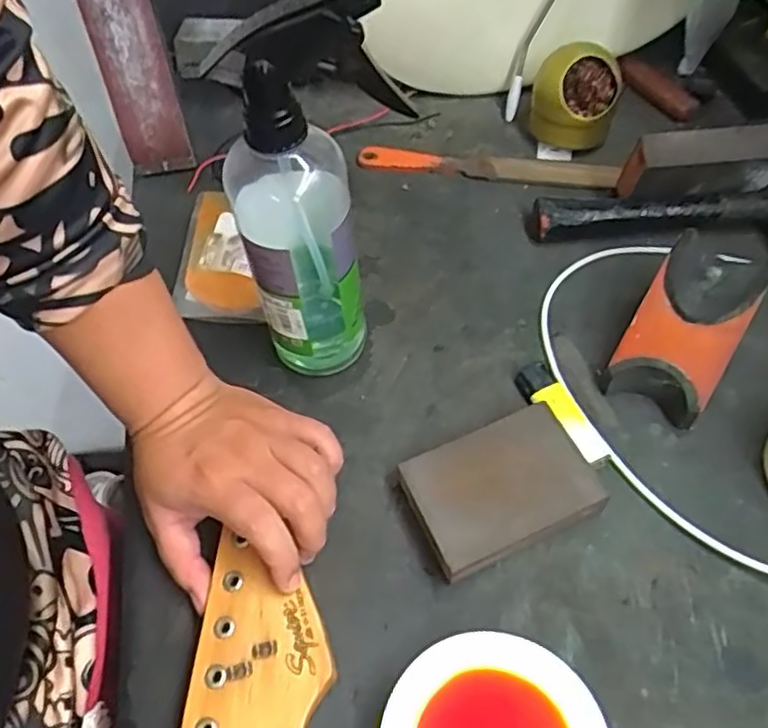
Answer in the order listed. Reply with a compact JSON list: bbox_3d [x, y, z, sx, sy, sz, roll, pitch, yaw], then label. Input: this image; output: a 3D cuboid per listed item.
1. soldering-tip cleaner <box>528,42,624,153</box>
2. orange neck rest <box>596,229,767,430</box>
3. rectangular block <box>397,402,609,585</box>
[{"bbox_3d":[0.158,-0.226,0.551,0.070,0.077,0.065,15,57,14],"label":"soldering-tip cleaner"},{"bbox_3d":[0.189,-0.022,0.423,0.061,0.073,0.097,28,63,21],"label":"orange neck rest"},{"bbox_3d":[0.067,0.073,0.392,0.100,0.027,0.070,-22,56,-11],"label":"rectangular block"}]

